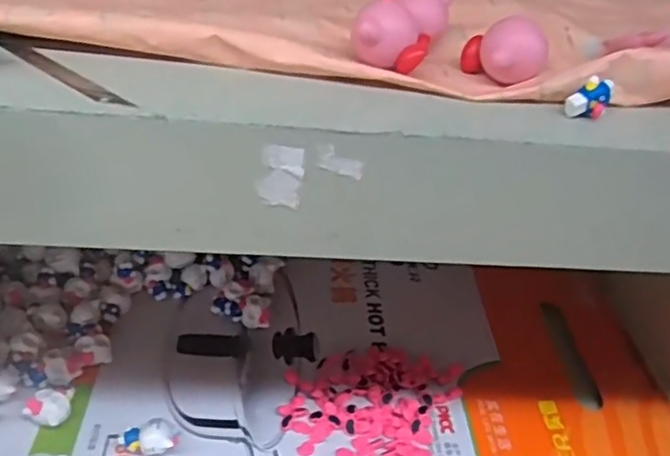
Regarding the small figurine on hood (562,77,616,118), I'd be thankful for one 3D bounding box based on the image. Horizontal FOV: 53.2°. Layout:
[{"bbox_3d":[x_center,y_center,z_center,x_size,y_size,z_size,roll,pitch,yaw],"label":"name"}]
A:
[{"bbox_3d":[0.106,-0.054,0.280,0.016,0.016,0.010,20,39,17],"label":"small figurine on hood"}]

